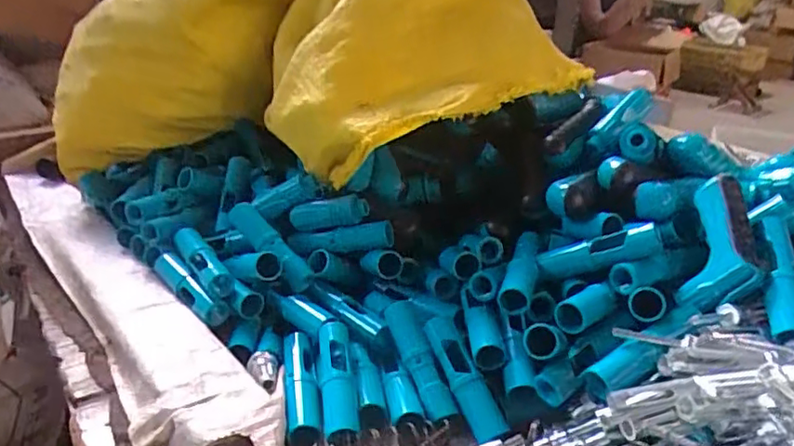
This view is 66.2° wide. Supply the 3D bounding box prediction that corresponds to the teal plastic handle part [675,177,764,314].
[{"bbox_3d":[0.303,0.020,0.571,0.061,0.125,0.031,7,-15,12],"label":"teal plastic handle part"}]

